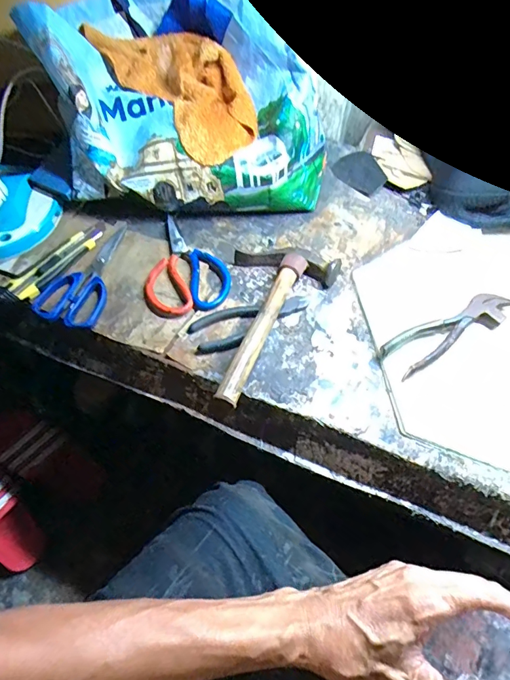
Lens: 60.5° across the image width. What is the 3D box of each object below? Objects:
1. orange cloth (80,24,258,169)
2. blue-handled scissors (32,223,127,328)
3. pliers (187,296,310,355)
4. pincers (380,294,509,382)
[{"bbox_3d":[-0.093,-0.348,0.595,0.135,0.028,0.231,-42,83,-13],"label":"orange cloth"},{"bbox_3d":[-0.220,-0.095,0.578,0.083,0.011,0.179,12,59,8],"label":"blue-handled scissors"},{"bbox_3d":[-0.006,-0.027,0.542,0.153,0.008,0.058,-22,60,-13],"label":"pliers"},{"bbox_3d":[0.239,-0.014,0.532,0.188,0.022,0.048,-27,62,-16],"label":"pincers"}]

